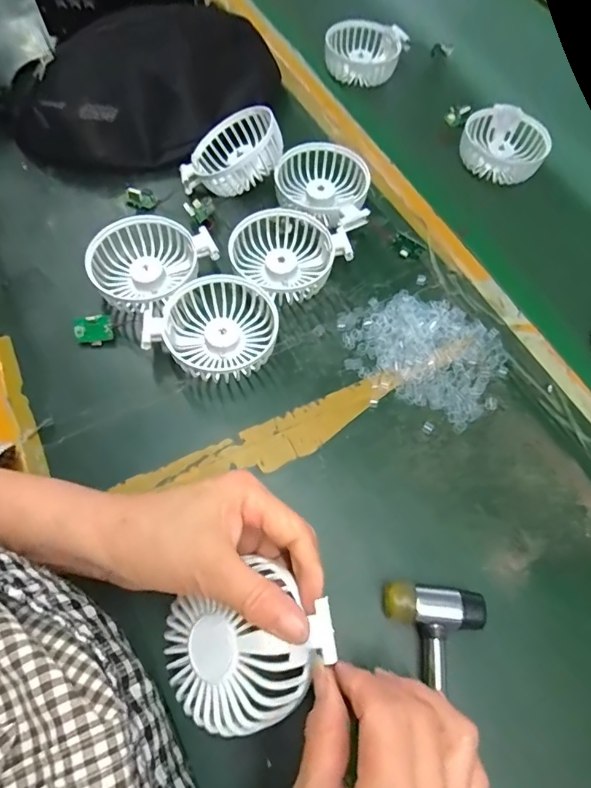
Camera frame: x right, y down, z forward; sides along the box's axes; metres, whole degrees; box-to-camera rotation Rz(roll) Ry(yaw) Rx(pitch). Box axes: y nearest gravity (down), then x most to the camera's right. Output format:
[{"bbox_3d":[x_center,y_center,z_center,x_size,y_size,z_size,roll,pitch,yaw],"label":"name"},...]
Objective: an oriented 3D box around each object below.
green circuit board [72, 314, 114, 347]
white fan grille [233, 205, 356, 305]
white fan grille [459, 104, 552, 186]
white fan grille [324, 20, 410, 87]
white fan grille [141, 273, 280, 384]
[{"bbox_3d":[-0.167,-0.052,0.393,0.030,0.004,0.024,-12,102,-3],"label":"green circuit board"},{"bbox_3d":[-0.009,-0.125,0.423,0.094,0.032,0.083,-36,70,-18],"label":"white fan grille"},{"bbox_3d":[0.227,-0.272,0.517,0.087,0.032,0.086,1,64,-2],"label":"white fan grille"},{"bbox_3d":[0.085,-0.418,0.584,0.092,0.041,0.089,1,64,-2],"label":"white fan grille"},{"bbox_3d":[-0.063,-0.054,0.386,0.092,0.036,0.086,1,64,-2],"label":"white fan grille"}]

